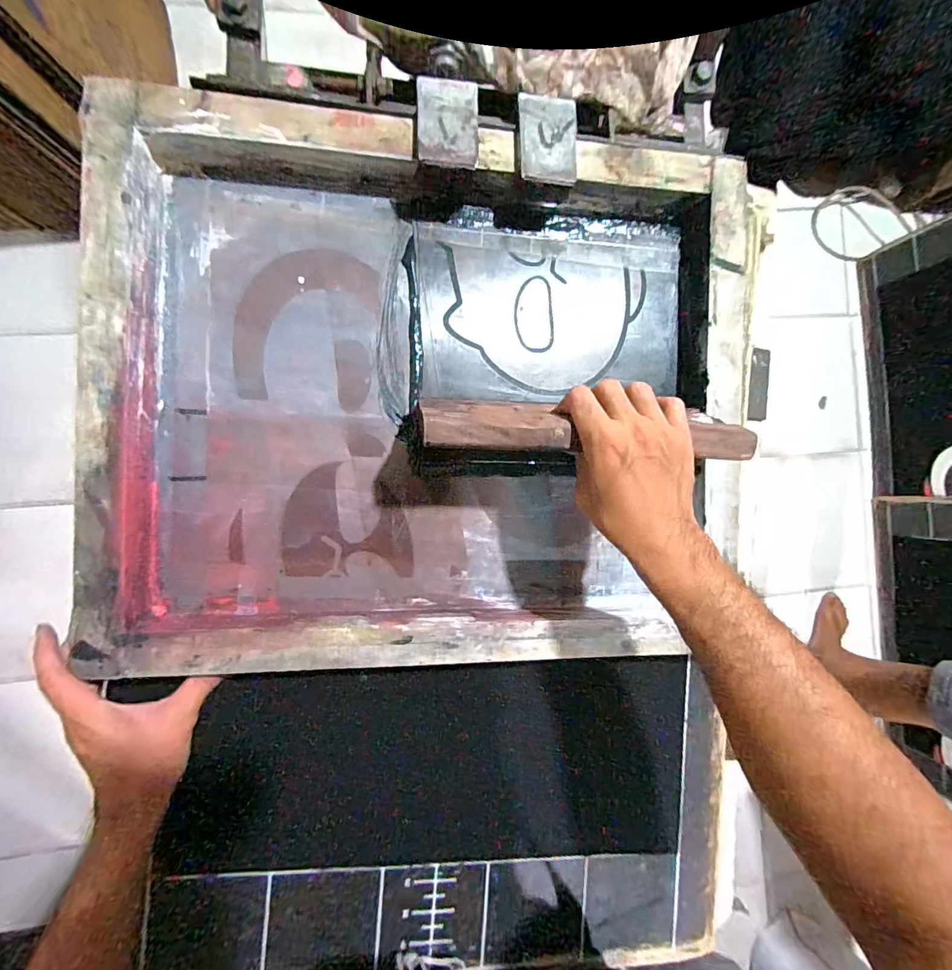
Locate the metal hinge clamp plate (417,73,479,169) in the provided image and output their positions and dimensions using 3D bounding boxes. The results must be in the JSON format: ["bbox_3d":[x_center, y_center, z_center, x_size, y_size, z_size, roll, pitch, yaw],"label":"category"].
[{"bbox_3d":[-0.023,-0.311,0.387,0.051,0.009,0.080,1,89,-8],"label":"metal hinge clamp plate"}]

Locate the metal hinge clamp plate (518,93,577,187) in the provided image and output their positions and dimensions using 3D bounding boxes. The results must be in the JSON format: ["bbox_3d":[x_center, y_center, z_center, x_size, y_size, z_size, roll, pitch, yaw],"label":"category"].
[{"bbox_3d":[0.064,-0.306,0.402,0.052,0.011,0.081,-2,89,-8],"label":"metal hinge clamp plate"}]

